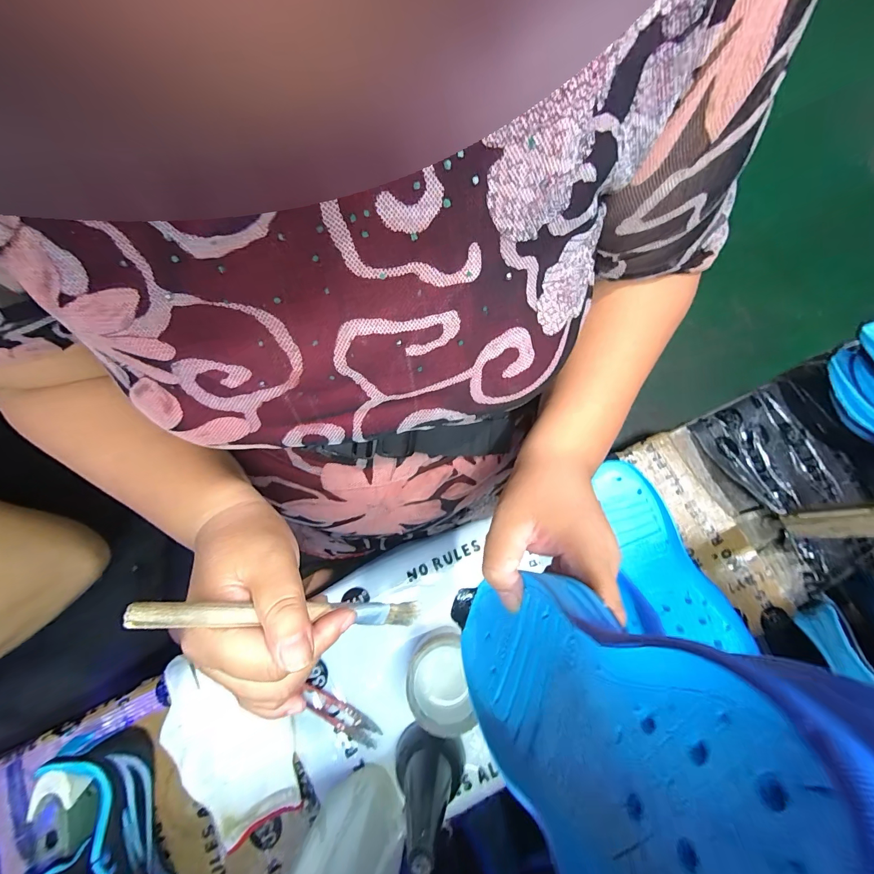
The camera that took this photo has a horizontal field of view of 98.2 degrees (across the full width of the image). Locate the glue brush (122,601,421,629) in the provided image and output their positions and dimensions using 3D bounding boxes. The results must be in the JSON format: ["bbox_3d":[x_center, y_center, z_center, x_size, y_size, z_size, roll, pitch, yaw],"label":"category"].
[{"bbox_3d":[-0.073,0.097,0.206,0.153,0.006,0.014,19,72,-36],"label":"glue brush"}]

